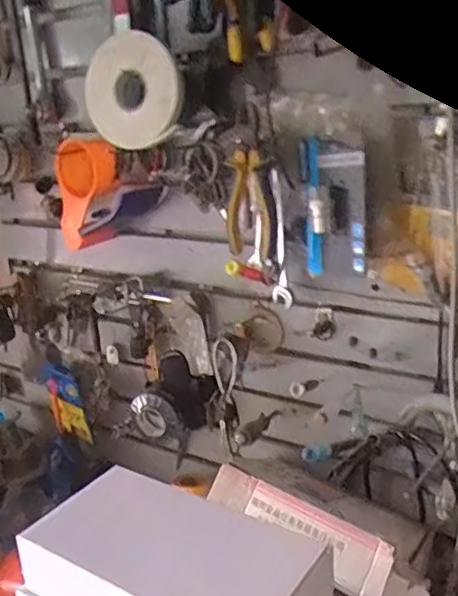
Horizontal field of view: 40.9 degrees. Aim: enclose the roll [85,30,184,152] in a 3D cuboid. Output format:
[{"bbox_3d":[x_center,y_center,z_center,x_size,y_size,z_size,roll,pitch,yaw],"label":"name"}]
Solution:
[{"bbox_3d":[-0.103,-0.222,0.662,0.110,0.116,0.032,14,17,19],"label":"roll"}]

